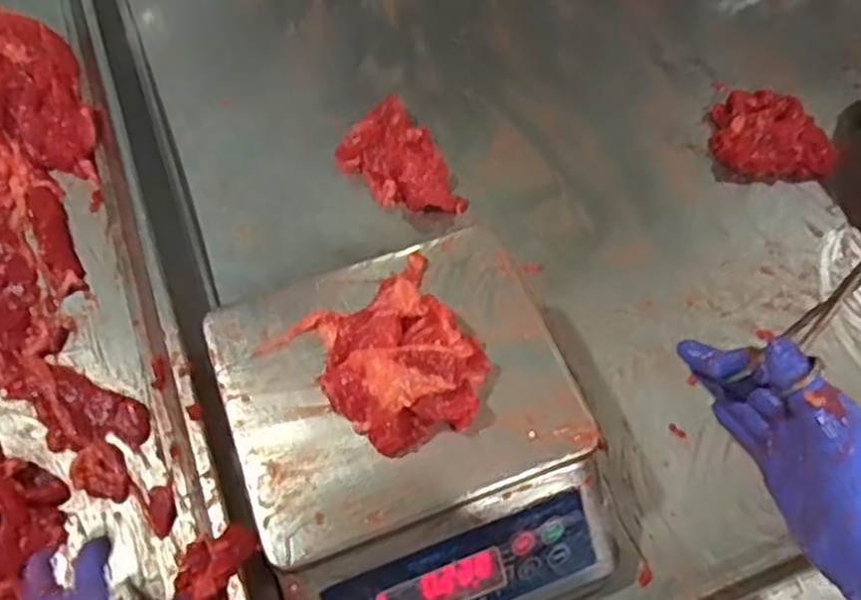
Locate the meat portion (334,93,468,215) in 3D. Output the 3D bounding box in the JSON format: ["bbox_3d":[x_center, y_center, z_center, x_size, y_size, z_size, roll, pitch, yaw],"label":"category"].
[{"bbox_3d":[-0.026,-0.134,0.716,0.086,0.034,0.137,-34,67,-18],"label":"meat portion"}]

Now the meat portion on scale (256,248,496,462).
[{"bbox_3d":[-0.021,0.033,0.480,0.107,0.043,0.121,-29,66,-16],"label":"meat portion on scale"}]

